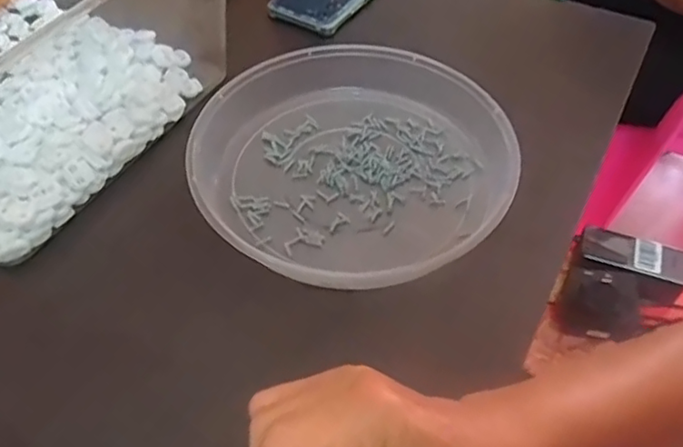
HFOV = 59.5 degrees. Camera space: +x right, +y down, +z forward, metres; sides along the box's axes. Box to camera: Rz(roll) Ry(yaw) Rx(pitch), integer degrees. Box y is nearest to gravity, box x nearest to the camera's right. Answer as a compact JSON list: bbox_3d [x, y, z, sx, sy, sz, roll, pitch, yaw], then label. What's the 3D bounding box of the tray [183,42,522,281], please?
[{"bbox_3d":[0.001,-0.057,0.450,0.227,0.039,0.228,0,51,0],"label":"tray"}]

